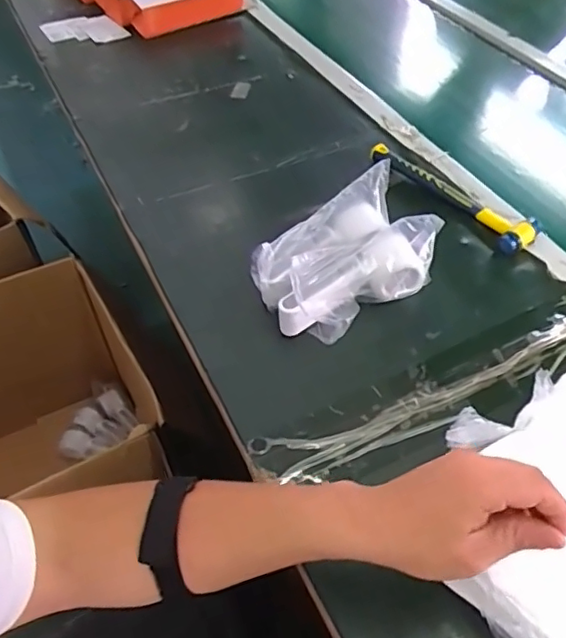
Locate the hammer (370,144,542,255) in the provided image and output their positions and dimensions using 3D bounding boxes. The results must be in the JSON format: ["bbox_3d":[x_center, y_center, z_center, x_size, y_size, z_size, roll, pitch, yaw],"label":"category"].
[{"bbox_3d":[0.208,-0.158,0.726,0.058,0.026,0.237,-34,57,-25],"label":"hammer"}]

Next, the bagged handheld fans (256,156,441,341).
[{"bbox_3d":[0.069,-0.060,0.608,0.192,0.091,0.120,-30,56,-23],"label":"bagged handheld fans"}]

